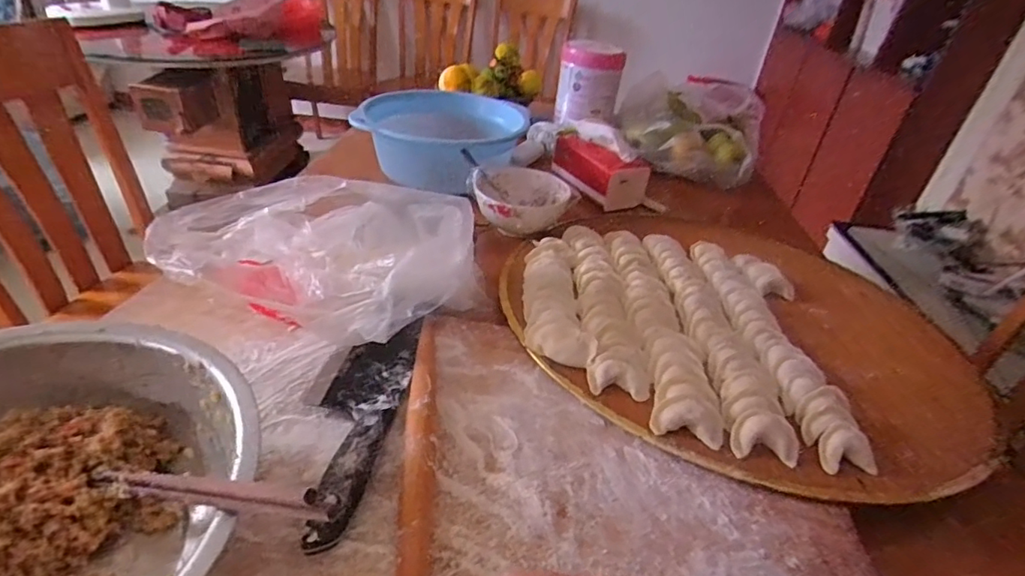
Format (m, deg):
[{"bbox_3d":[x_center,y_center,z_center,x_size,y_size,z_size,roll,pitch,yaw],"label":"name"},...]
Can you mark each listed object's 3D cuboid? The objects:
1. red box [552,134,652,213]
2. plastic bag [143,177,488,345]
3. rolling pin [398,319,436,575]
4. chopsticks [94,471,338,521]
[{"bbox_3d":[0.138,-0.205,0.891,0.076,0.073,0.174,-13,40,-27],"label":"red box"},{"bbox_3d":[-0.190,-0.044,0.536,0.279,0.104,0.202,10,35,4],"label":"plastic bag"},{"bbox_3d":[-0.070,0.123,0.395,0.022,0.021,0.297,2,35,-8],"label":"rolling pin"},{"bbox_3d":[-0.175,0.111,0.285,0.210,0.018,0.011,-7,26,29],"label":"chopsticks"}]

